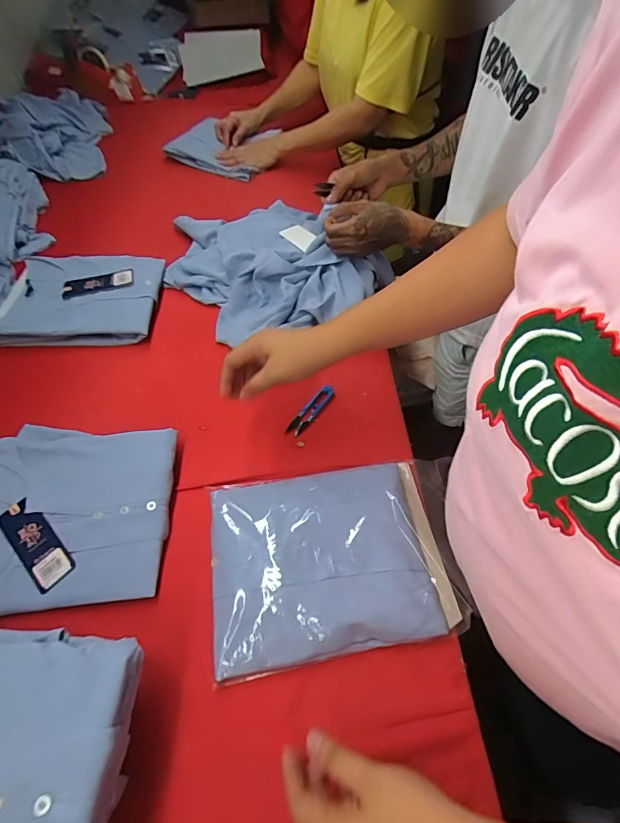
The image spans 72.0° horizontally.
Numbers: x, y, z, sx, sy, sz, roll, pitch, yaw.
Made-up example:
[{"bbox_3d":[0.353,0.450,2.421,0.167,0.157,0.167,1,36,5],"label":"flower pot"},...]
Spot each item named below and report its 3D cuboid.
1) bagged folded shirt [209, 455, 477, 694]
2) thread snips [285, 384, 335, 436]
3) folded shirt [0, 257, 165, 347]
[{"bbox_3d":[0.018,0.160,0.494,0.262,0.042,0.212,-11,54,-2],"label":"bagged folded shirt"},{"bbox_3d":[0.002,-0.003,0.637,0.026,0.009,0.099,30,62,24],"label":"thread snips"},{"bbox_3d":[-0.399,-0.203,0.758,0.254,0.045,0.211,-3,54,3],"label":"folded shirt"}]

